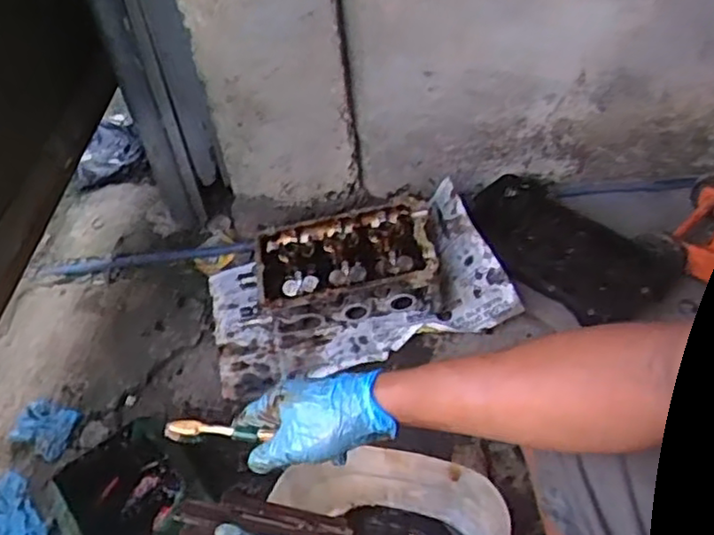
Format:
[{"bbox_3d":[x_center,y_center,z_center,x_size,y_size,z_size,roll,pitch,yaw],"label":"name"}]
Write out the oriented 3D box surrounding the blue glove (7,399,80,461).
[{"bbox_3d":[-0.531,0.272,1.158,0.092,0.034,0.097,3,44,9],"label":"blue glove"}]

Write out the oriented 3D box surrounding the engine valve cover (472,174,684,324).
[{"bbox_3d":[0.359,-0.050,1.205,0.194,0.066,0.382,-30,48,-21],"label":"engine valve cover"}]

